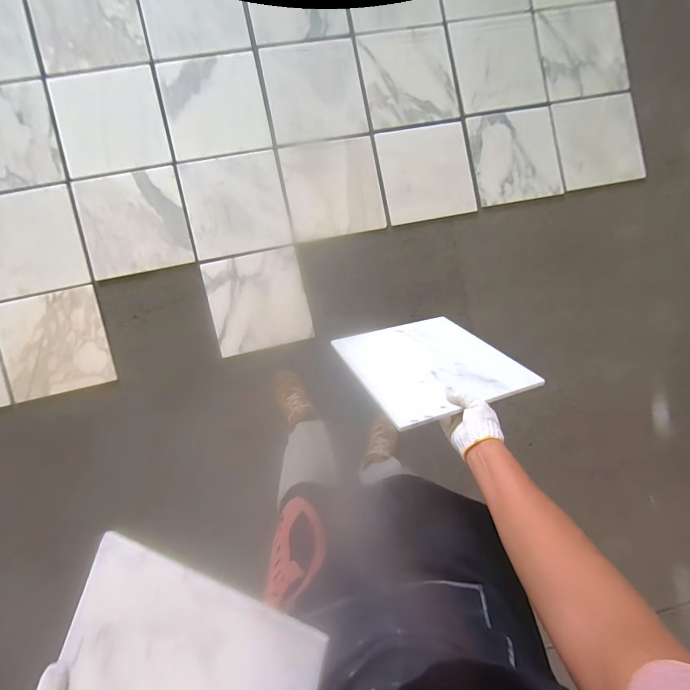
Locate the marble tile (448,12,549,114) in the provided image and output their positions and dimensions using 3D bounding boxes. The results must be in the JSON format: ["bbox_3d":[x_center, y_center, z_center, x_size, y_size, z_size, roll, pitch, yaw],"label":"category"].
[{"bbox_3d":[0.482,-0.879,1.073,0.273,0.012,0.257,-14,100,-5],"label":"marble tile"}]

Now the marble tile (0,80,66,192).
[{"bbox_3d":[-0.917,-0.550,0.915,0.257,0.011,0.260,-11,96,-7],"label":"marble tile"}]

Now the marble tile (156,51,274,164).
[{"bbox_3d":[-0.367,-0.680,0.976,0.270,0.014,0.263,-12,96,-7],"label":"marble tile"}]

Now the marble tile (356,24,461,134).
[{"bbox_3d":[0.198,-0.812,1.042,0.279,0.016,0.268,-13,94,-6],"label":"marble tile"}]

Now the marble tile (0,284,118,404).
[{"bbox_3d":[-0.794,-0.002,0.931,0.246,0.015,0.266,-13,96,-7],"label":"marble tile"}]

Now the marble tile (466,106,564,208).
[{"bbox_3d":[0.554,-0.607,1.104,0.287,0.023,0.276,-15,98,-10],"label":"marble tile"}]

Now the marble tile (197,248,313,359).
[{"bbox_3d":[-0.261,-0.132,1.042,0.279,0.015,0.280,-13,93,-7],"label":"marble tile"}]

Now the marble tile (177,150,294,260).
[{"bbox_3d":[-0.317,-0.413,1.005,0.274,0.009,0.271,-12,96,-7],"label":"marble tile"}]

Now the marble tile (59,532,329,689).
[{"bbox_3d":[-0.182,0.380,0.325,0.288,0.012,0.287,7,74,22],"label":"marble tile"}]

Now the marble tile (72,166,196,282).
[{"bbox_3d":[-0.589,-0.343,0.960,0.264,0.011,0.267,-12,96,-7],"label":"marble tile"}]

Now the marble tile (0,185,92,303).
[{"bbox_3d":[-0.842,-0.266,0.907,0.245,0.012,0.262,-12,96,-7],"label":"marble tile"}]

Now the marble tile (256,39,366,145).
[{"bbox_3d":[-0.088,-0.746,1.009,0.274,0.014,0.265,-11,96,-7],"label":"marble tile"}]

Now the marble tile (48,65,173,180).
[{"bbox_3d":[-0.639,-0.610,0.938,0.269,0.011,0.254,-14,96,-7],"label":"marble tile"}]

